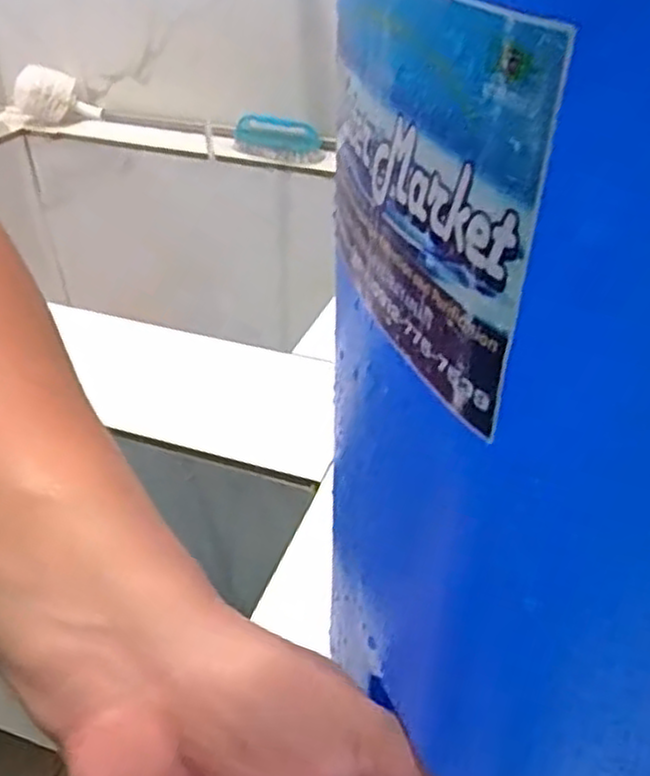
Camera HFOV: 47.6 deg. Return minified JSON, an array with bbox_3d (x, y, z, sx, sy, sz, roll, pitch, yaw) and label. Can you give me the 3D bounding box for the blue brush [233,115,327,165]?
[{"bbox_3d":[-0.067,-0.326,0.962,0.130,0.047,0.055,17,39,21],"label":"blue brush"}]

